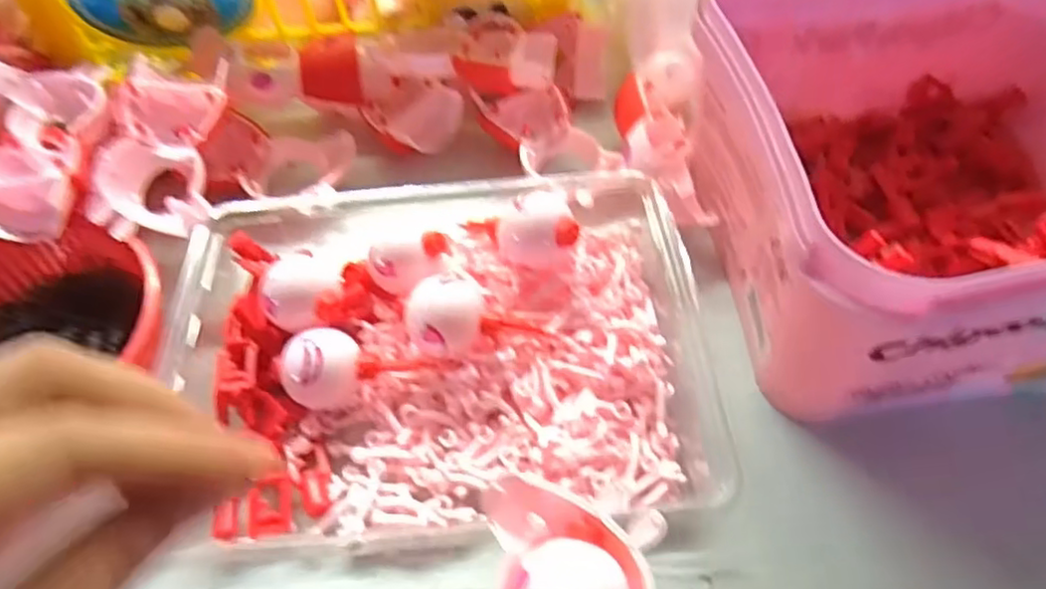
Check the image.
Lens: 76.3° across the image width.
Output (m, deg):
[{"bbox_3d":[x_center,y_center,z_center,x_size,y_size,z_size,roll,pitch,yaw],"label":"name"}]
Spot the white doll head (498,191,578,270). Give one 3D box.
[{"bbox_3d":[0.006,-0.026,0.294,0.032,0.027,0.025,-15,54,-8],"label":"white doll head"}]

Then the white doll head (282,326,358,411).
[{"bbox_3d":[-0.087,0.031,0.288,0.033,0.028,0.028,-36,60,-22],"label":"white doll head"}]

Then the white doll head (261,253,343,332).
[{"bbox_3d":[-0.099,0.000,0.298,0.027,0.030,0.032,23,58,18],"label":"white doll head"}]

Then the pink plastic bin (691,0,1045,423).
[{"bbox_3d":[0.184,-0.060,0.290,0.189,0.103,0.186,-5,54,-2],"label":"pink plastic bin"}]

